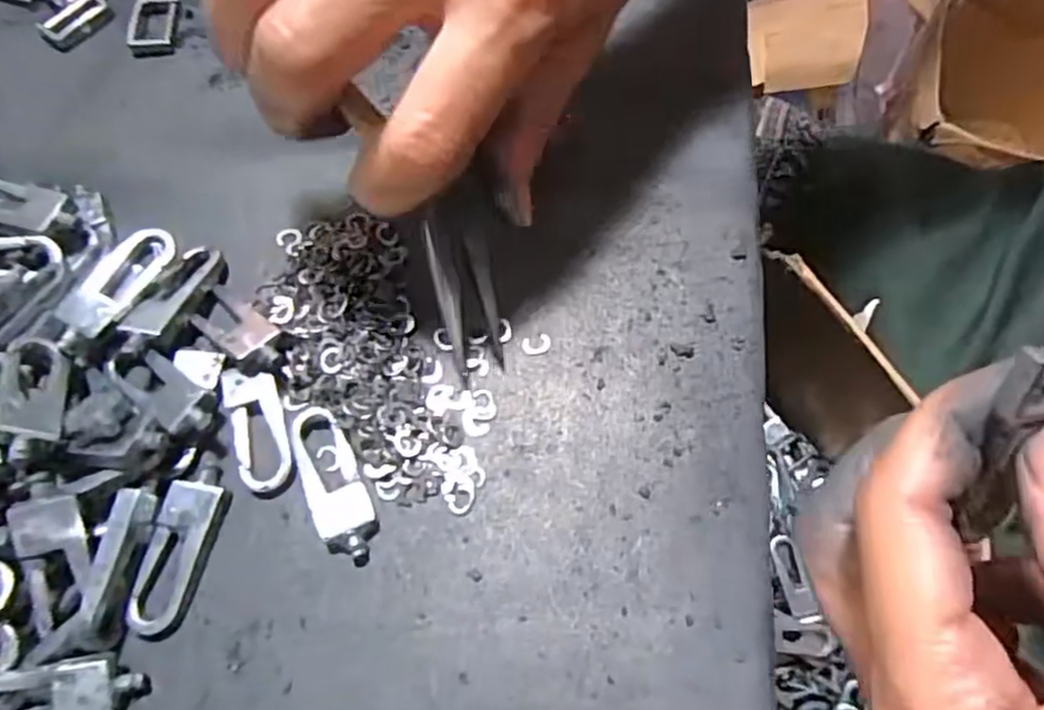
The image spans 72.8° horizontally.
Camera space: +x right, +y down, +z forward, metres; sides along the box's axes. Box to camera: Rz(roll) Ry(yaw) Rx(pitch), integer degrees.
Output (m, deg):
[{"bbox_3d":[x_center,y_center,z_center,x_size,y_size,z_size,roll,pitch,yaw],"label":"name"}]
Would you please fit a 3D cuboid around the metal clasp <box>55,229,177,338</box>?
[{"bbox_3d":[-0.119,-0.023,0.208,0.015,0.004,0.037,30,64,-1],"label":"metal clasp"}]

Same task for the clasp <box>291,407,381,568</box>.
[{"bbox_3d":[-0.051,0.034,0.192,0.015,0.005,0.045,-23,67,-7],"label":"clasp"}]

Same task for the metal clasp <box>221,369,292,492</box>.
[{"bbox_3d":[-0.074,0.020,0.198,0.015,0.004,0.036,-17,66,-5],"label":"metal clasp"}]

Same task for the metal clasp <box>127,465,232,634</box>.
[{"bbox_3d":[-0.089,0.050,0.186,0.017,0.006,0.042,7,66,6],"label":"metal clasp"}]

